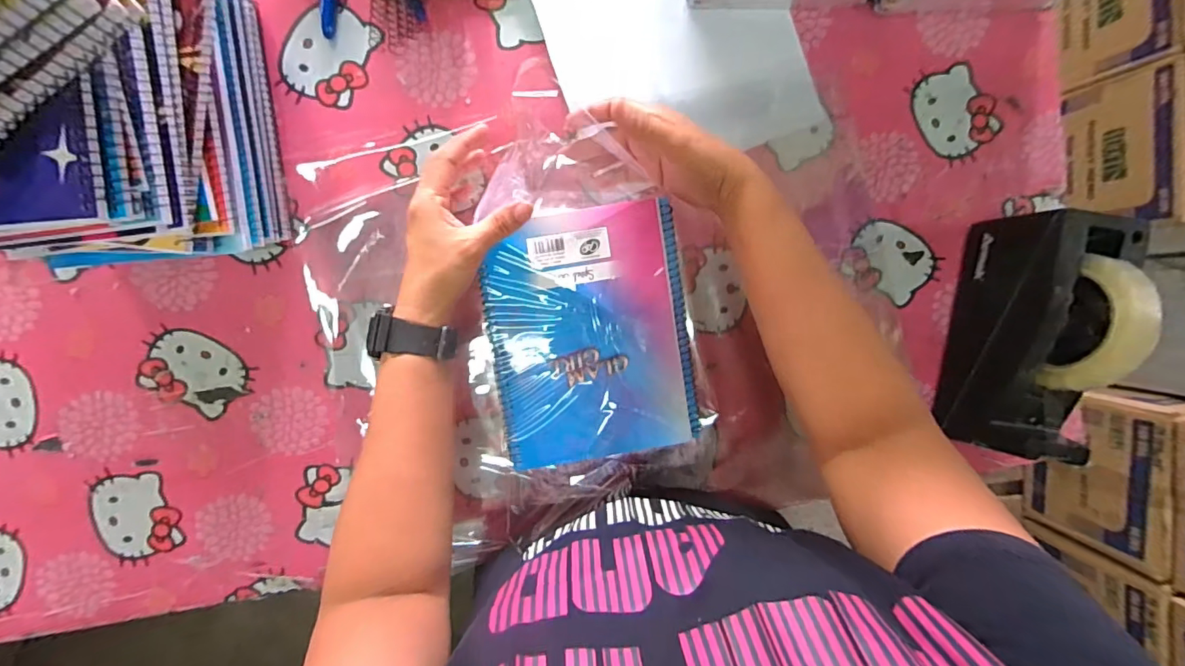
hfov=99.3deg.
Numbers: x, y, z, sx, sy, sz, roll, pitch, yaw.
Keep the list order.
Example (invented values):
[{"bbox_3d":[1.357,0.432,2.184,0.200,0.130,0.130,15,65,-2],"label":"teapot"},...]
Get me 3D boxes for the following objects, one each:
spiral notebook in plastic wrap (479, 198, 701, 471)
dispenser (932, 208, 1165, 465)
[{"bbox_3d":[-0.001,0.002,0.403,0.157,0.010,0.194,-9,95,-3],"label":"spiral notebook in plastic wrap"},{"bbox_3d":[0.373,0.008,0.418,0.069,0.131,0.202,9,94,-4],"label":"dispenser"}]

